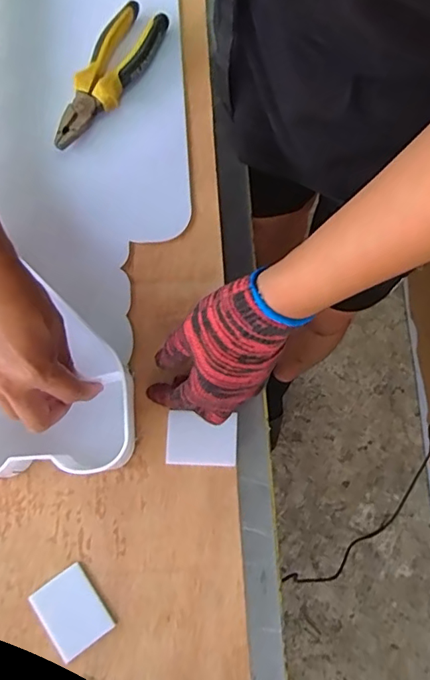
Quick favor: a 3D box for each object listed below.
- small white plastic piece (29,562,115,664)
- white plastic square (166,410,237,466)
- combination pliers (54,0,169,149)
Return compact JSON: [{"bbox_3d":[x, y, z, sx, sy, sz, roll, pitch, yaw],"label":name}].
[{"bbox_3d":[-0.123,0.234,0.429,0.049,0.005,0.062,-35,81,-9],"label":"small white plastic piece"},{"bbox_3d":[-0.013,0.092,0.463,0.063,0.004,0.046,2,75,-1],"label":"white plastic square"},{"bbox_3d":[-0.113,-0.281,0.535,0.057,0.029,0.187,29,78,4],"label":"combination pliers"}]

